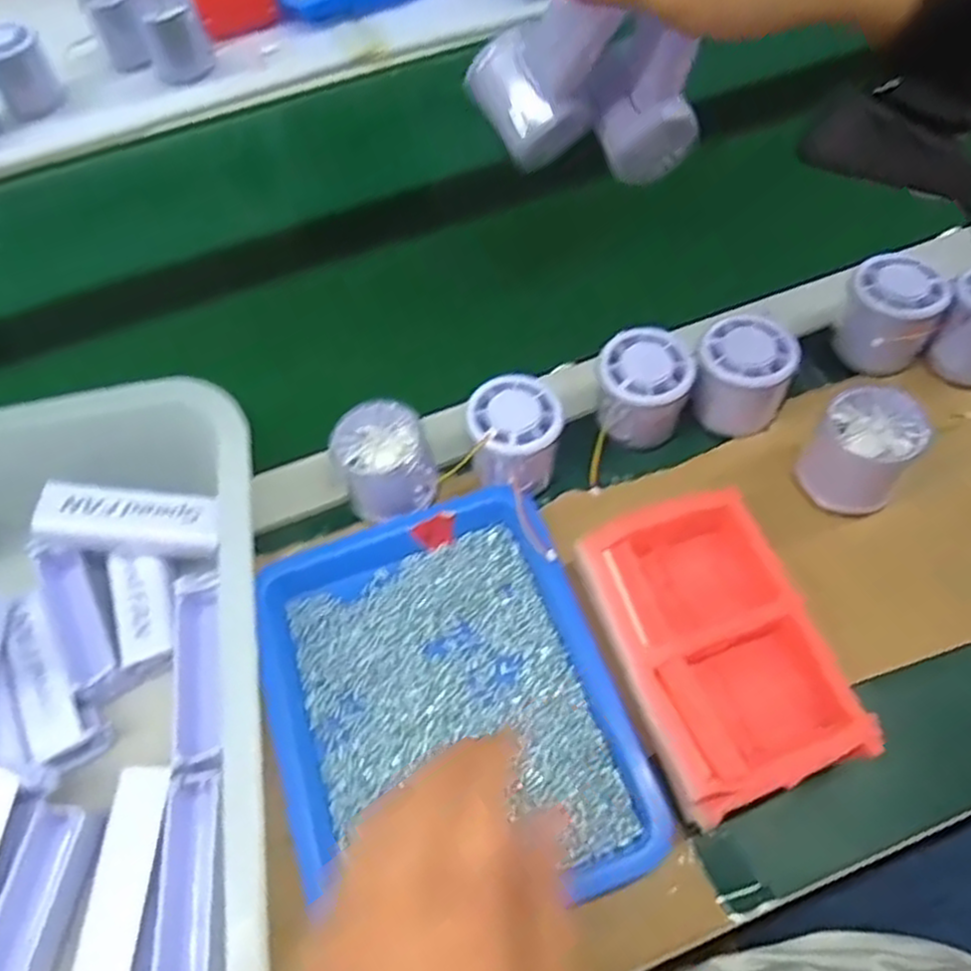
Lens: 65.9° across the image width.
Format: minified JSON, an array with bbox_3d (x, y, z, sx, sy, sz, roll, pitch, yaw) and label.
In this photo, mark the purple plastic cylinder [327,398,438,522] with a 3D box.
[{"bbox_3d":[-0.062,-0.014,0.460,0.054,0.052,0.058,-2,60,3],"label":"purple plastic cylinder"}]

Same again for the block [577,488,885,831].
[{"bbox_3d":[0.117,0.082,0.398,0.096,0.047,0.159,-19,61,-7],"label":"block"}]

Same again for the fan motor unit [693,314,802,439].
[{"bbox_3d":[0.161,-0.069,0.475,0.057,0.057,0.056,12,62,10],"label":"fan motor unit"}]

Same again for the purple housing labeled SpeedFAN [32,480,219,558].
[{"bbox_3d":[-0.206,0.021,0.436,0.094,0.035,0.032,7,59,-14],"label":"purple housing labeled SpeedFAN"}]

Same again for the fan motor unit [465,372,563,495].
[{"bbox_3d":[0.018,-0.029,0.464,0.053,0.055,0.059,-12,60,-3],"label":"fan motor unit"}]

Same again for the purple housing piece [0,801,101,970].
[{"bbox_3d":[-0.218,0.207,0.353,0.030,0.015,0.102,4,61,6],"label":"purple housing piece"}]

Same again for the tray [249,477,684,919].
[{"bbox_3d":[-0.022,0.111,0.403,0.175,0.034,0.219,-18,61,-6],"label":"tray"}]

